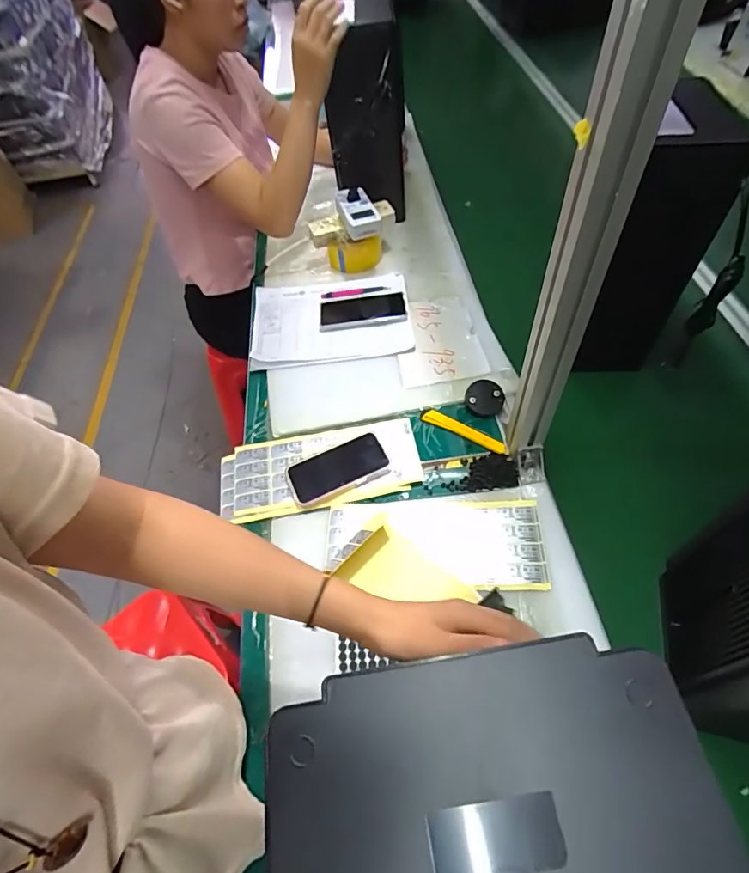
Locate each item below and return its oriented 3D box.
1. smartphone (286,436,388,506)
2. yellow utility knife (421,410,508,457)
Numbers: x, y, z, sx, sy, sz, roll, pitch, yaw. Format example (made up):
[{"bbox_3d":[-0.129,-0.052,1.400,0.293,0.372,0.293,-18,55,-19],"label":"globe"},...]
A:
[{"bbox_3d":[-0.054,0.047,0.714,0.146,0.008,0.074,-20,55,-10],"label":"smartphone"},{"bbox_3d":[0.137,-0.008,0.732,0.140,0.014,0.022,26,61,21],"label":"yellow utility knife"}]

